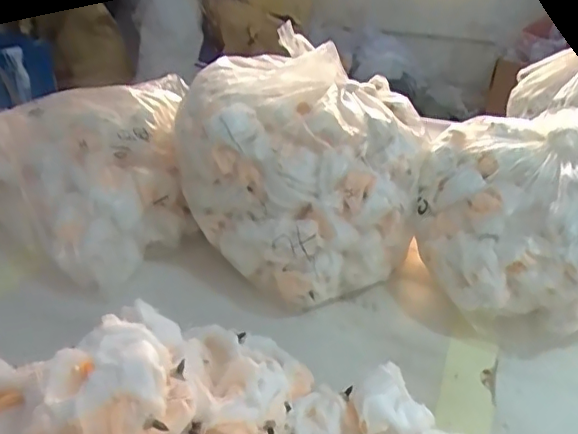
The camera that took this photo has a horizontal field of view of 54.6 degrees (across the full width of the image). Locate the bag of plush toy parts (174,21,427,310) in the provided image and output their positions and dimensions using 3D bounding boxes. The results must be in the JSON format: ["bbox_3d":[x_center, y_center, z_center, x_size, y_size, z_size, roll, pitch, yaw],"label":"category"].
[{"bbox_3d":[0.016,-0.059,0.604,0.247,0.184,0.247,14,32,22],"label":"bag of plush toy parts"}]

